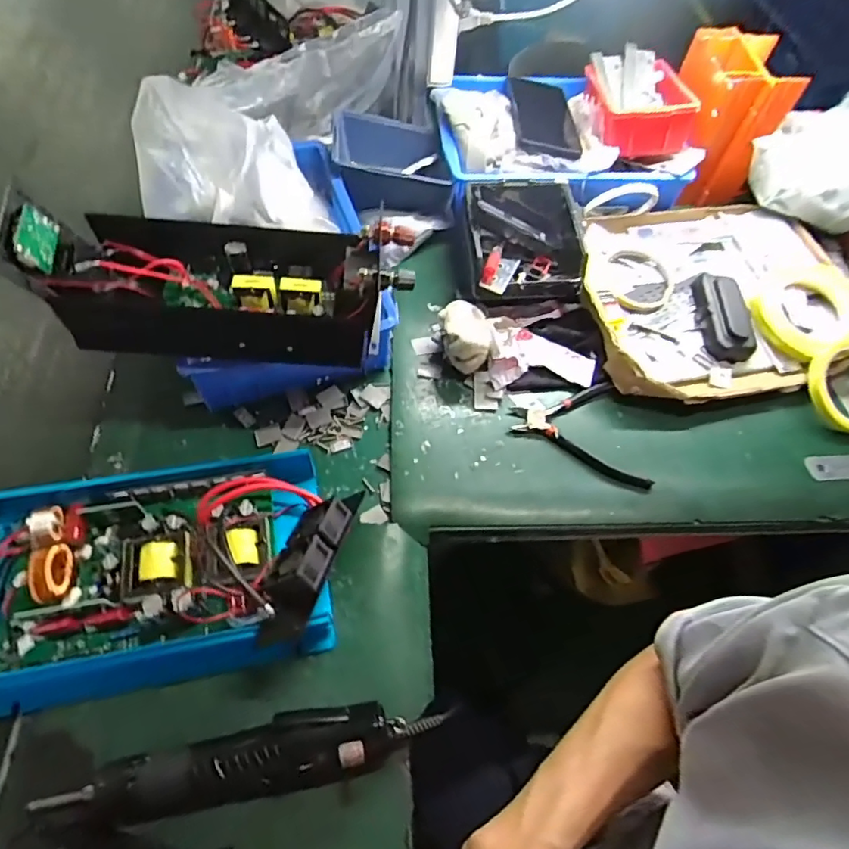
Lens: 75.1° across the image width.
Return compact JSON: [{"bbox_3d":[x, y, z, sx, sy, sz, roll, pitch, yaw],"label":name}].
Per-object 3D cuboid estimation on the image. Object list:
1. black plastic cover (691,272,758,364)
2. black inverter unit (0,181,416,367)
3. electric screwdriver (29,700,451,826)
[{"bbox_3d":[0.325,-0.119,0.602,0.054,0.024,0.107,2,60,-3],"label":"black plastic cover"},{"bbox_3d":[-0.165,-0.112,0.463,0.297,0.097,0.094,6,60,0],"label":"black inverter unit"},{"bbox_3d":[-0.117,0.234,0.386,0.253,0.031,0.044,-7,61,-8],"label":"electric screwdriver"}]

